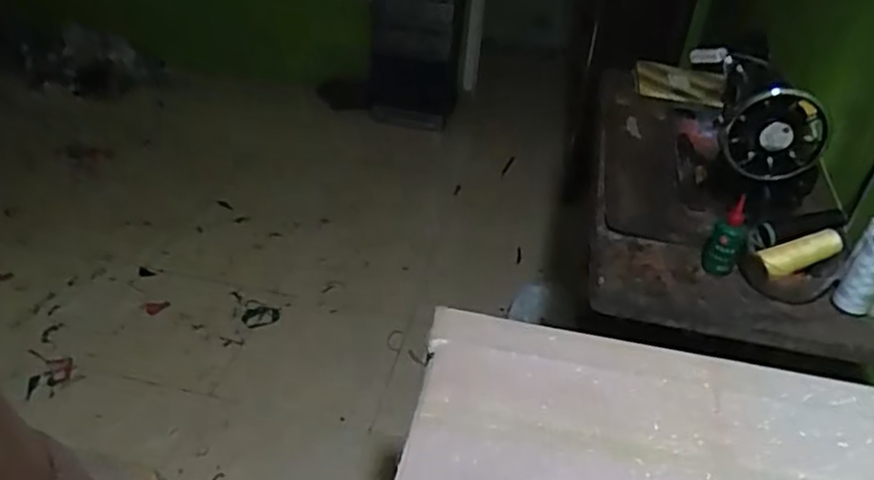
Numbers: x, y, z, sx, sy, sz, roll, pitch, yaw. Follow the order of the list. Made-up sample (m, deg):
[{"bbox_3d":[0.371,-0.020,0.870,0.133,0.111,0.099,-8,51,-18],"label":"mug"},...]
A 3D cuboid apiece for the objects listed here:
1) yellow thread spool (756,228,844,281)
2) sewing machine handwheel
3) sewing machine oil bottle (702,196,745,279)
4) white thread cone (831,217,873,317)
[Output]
[{"bbox_3d":[0.489,0.015,0.938,0.105,0.037,0.030,-23,32,12],"label":"yellow thread spool"},{"bbox_3d":[0.477,-0.147,0.986,0.130,0.135,0.031,19,37,18],"label":"sewing machine handwheel"},{"bbox_3d":[0.402,-0.004,0.967,0.046,0.126,0.031,19,37,22],"label":"sewing machine oil bottle"},{"bbox_3d":[0.573,0.040,0.929,0.048,0.127,0.054,26,39,29],"label":"white thread cone"}]

